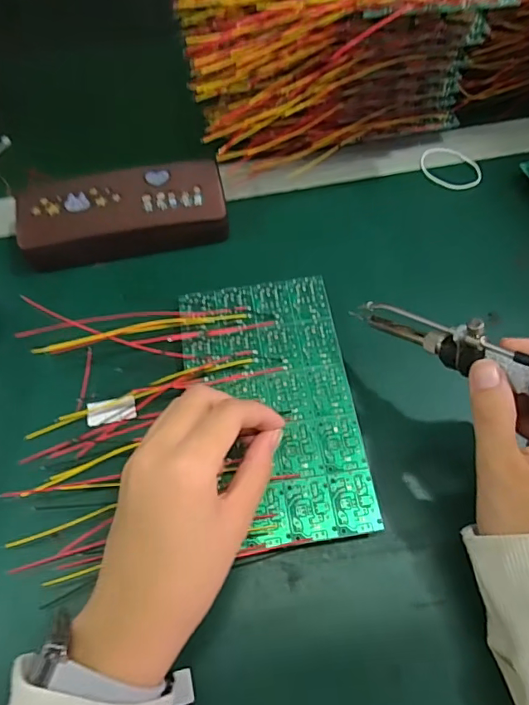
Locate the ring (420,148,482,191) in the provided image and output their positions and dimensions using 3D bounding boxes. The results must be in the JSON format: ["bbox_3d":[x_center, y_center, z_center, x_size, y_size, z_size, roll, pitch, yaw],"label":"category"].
[{"bbox_3d":[0.159,-0.157,0.421,0.053,0.006,0.040,25,64,15],"label":"ring"}]

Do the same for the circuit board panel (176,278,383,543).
[{"bbox_3d":[0.003,0.029,0.310,0.100,0.004,0.171,-8,63,-2],"label":"circuit board panel"}]

